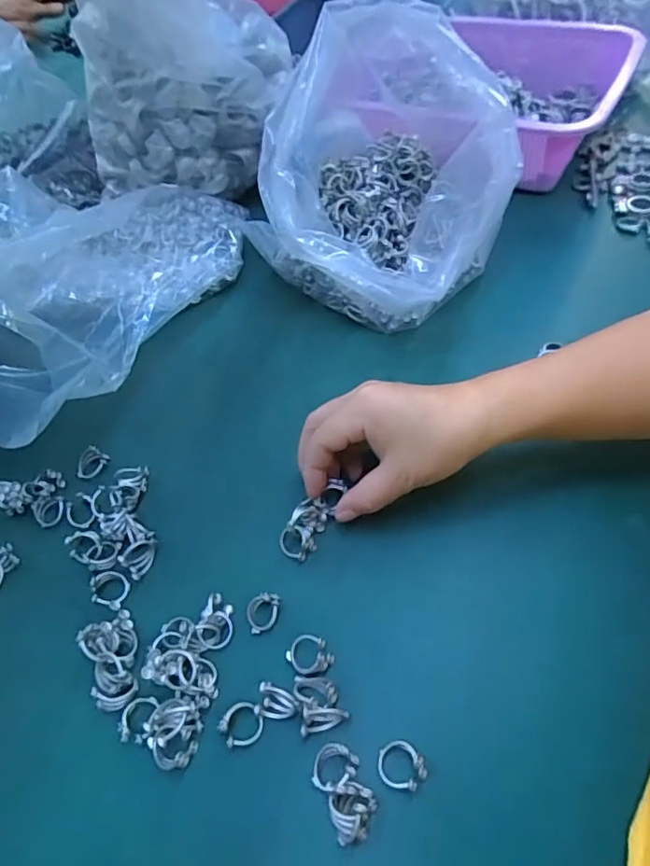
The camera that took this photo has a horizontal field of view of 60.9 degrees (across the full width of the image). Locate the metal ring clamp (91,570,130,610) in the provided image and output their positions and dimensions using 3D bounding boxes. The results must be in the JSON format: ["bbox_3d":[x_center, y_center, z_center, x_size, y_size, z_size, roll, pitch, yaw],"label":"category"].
[{"bbox_3d":[-0.139,0.099,0.352,0.028,0.010,0.023,7,56,13],"label":"metal ring clamp"}]

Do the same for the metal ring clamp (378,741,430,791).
[{"bbox_3d":[0.039,0.167,0.278,0.024,0.007,0.020,7,56,13],"label":"metal ring clamp"}]

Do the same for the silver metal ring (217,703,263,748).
[{"bbox_3d":[-0.045,0.156,0.296,0.022,0.005,0.021,-4,54,5],"label":"silver metal ring"}]

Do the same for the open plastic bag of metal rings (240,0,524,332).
[{"bbox_3d":[0.045,-0.203,0.428,0.183,0.173,0.189,32,63,27],"label":"open plastic bag of metal rings"}]

